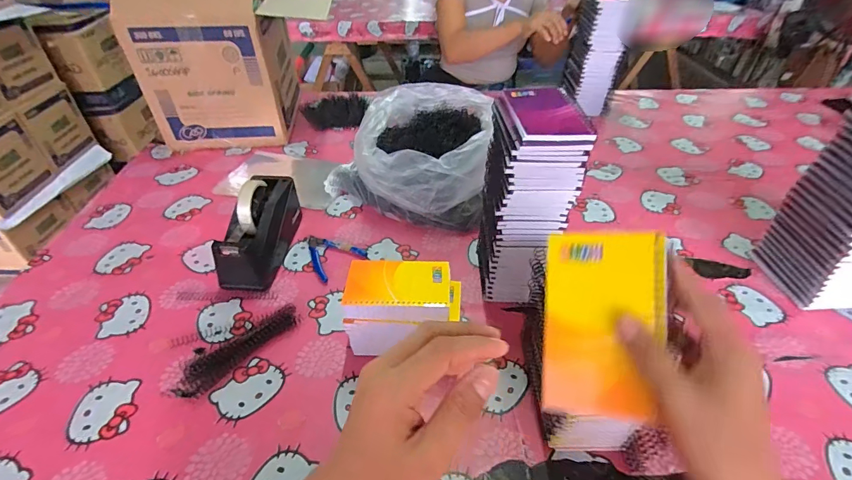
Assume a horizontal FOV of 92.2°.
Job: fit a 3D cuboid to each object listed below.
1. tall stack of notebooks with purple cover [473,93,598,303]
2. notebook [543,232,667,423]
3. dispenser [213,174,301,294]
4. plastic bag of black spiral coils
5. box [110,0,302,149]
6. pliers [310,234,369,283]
[{"bbox_3d":[0.137,-0.047,0.576,0.103,0.293,0.135,4,41,4],"label":"tall stack of notebooks with purple cover"},{"bbox_3d":[0.128,0.060,0.298,0.079,0.009,0.130,0,80,33],"label":"notebook"},{"bbox_3d":[-0.273,-0.021,0.670,0.076,0.114,0.203,1,40,2],"label":"dispenser"},{"bbox_3d":[-0.018,-0.203,0.870,0.315,0.158,0.354,11,42,14],"label":"plastic bag of black spiral coils"},{"bbox_3d":[-0.481,-0.442,0.957,0.281,0.395,0.249,-2,40,-2],"label":"box"},{"bbox_3d":[-0.168,0.022,0.701,0.106,0.007,0.089,30,49,31],"label":"pliers"}]

